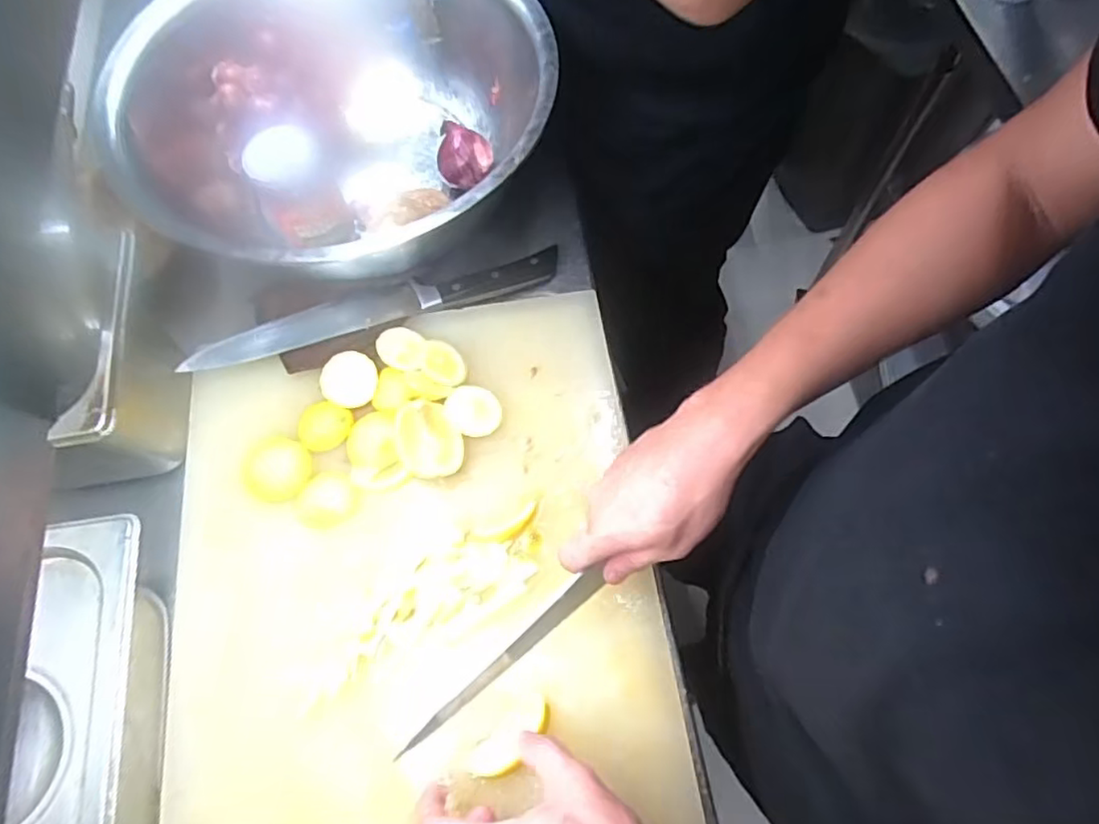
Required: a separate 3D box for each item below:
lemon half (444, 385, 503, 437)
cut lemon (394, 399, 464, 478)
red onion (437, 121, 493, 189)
[{"bbox_3d":[-0.061,0.000,0.516,0.044,0.013,0.044,-12,69,-25],"label":"lemon half"},{"bbox_3d":[-0.096,0.024,0.506,0.047,0.034,0.059,-32,69,-11],"label":"cut lemon"},{"bbox_3d":[-0.082,-0.238,0.612,0.049,0.053,0.039,16,68,9],"label":"red onion"}]

